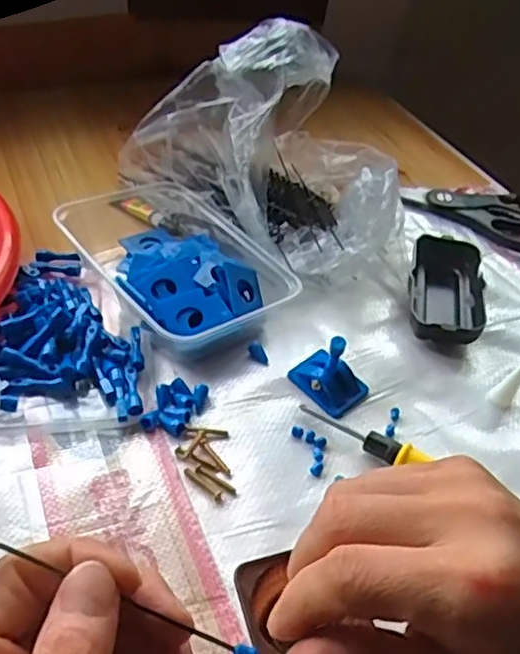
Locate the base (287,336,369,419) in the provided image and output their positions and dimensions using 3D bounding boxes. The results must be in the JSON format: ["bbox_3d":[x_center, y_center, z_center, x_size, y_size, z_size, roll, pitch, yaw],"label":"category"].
[{"bbox_3d":[0.045,0.023,0.430,0.035,0.044,0.044,-27,51,-33],"label":"base"}]

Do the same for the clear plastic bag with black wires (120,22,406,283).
[{"bbox_3d":[0.027,-0.148,0.549,0.223,0.145,0.162,35,48,29],"label":"clear plastic bag with black wires"}]

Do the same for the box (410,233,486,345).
[{"bbox_3d":[0.140,-0.029,0.514,0.049,0.029,0.117,11,41,5],"label":"box"}]

